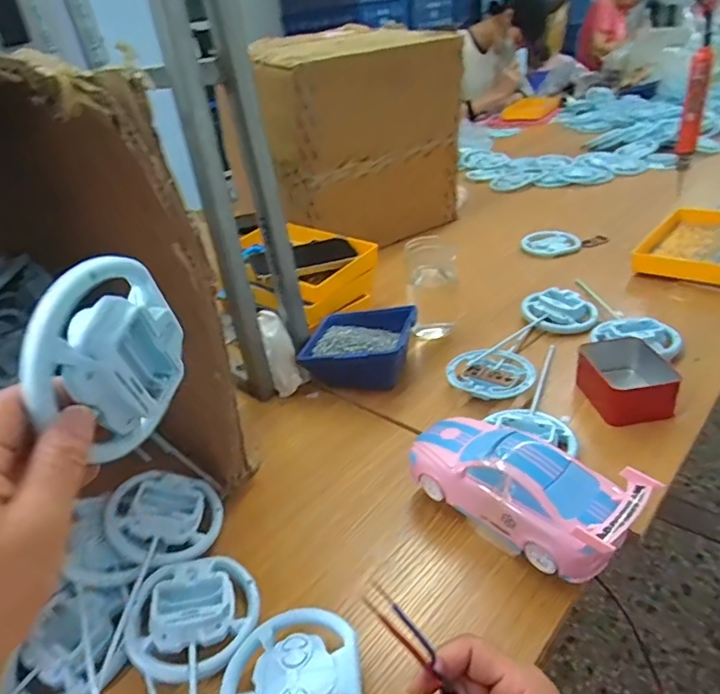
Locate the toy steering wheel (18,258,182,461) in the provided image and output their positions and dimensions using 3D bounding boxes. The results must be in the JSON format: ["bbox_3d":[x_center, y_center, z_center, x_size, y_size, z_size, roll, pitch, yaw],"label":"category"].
[{"bbox_3d":[-0.123,0.007,0.272,0.023,0.095,0.085,5,34,19],"label":"toy steering wheel"}]

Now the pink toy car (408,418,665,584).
[{"bbox_3d":[0.130,0.119,0.458,0.195,0.077,0.078,23,43,40],"label":"pink toy car"}]

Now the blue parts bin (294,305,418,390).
[{"bbox_3d":[0.003,-0.004,0.712,0.149,0.066,0.121,6,34,22],"label":"blue parts bin"}]

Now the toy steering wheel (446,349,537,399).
[{"bbox_3d":[0.160,0.032,0.654,0.101,0.016,0.084,-6,32,3],"label":"toy steering wheel"}]

